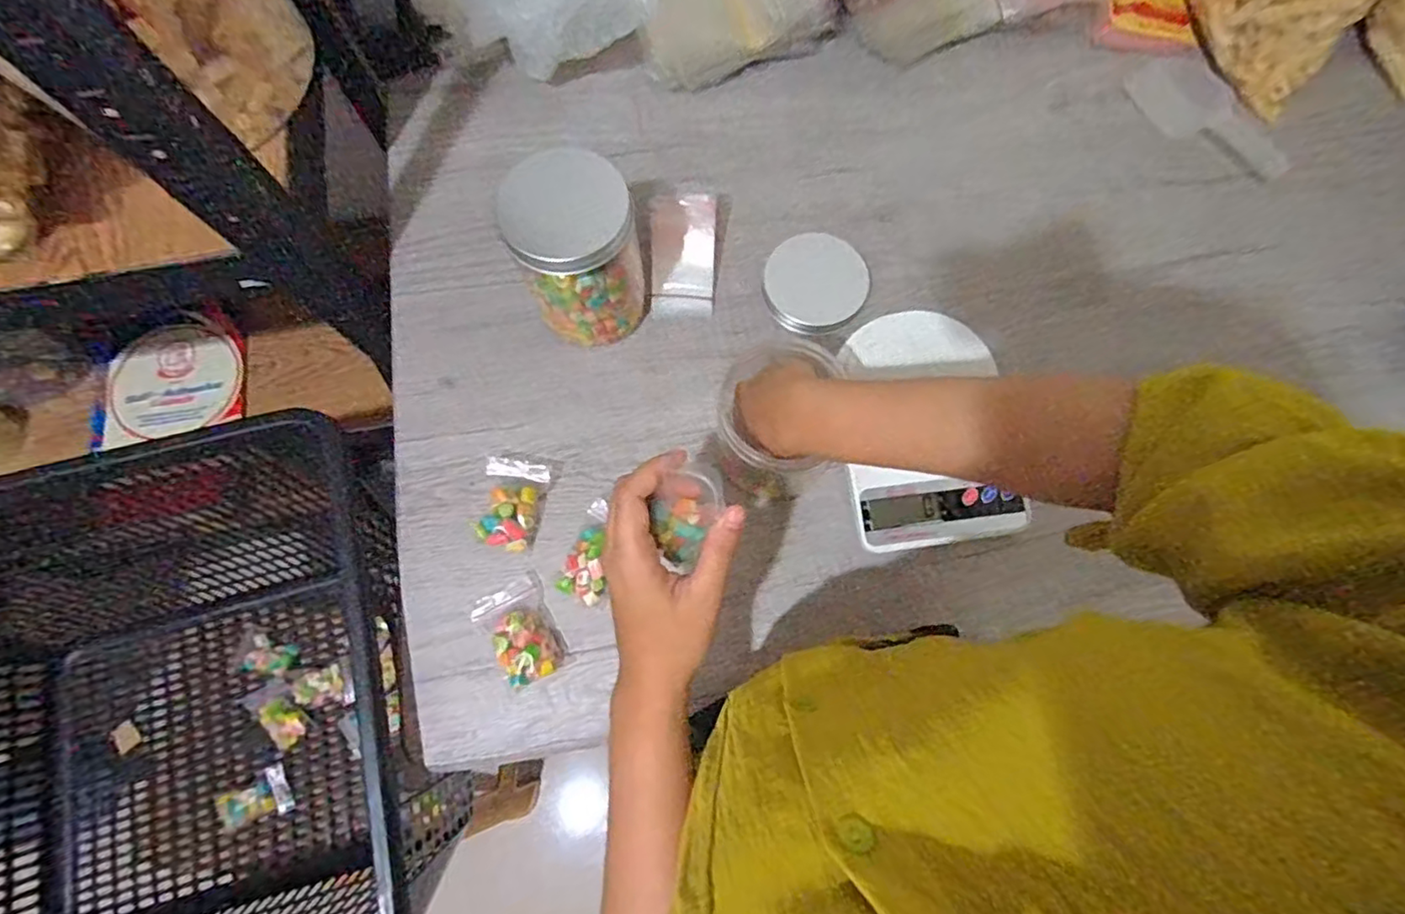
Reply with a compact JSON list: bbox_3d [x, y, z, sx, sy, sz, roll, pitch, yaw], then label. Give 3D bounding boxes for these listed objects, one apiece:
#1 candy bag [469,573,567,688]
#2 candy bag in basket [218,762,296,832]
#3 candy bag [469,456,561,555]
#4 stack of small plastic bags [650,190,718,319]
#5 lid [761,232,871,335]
[{"bbox_3d":[-0.133,0.127,0.458,0.050,0.014,0.070,-27,75,-7],"label":"candy bag"},{"bbox_3d":[-0.482,0.369,0.682,0.066,0.019,0.049,-24,75,-6],"label":"candy bag in basket"},{"bbox_3d":[-0.146,0.032,0.487,0.051,0.020,0.077,16,75,5],"label":"candy bag"},{"bbox_3d":[-0.016,-0.171,0.532,0.055,0.033,0.102,-1,74,1],"label":"stack of small plastic bags"},{"bbox_3d":[0.096,-0.147,0.532,0.088,0.014,0.081,0,74,1],"label":"lid"}]

